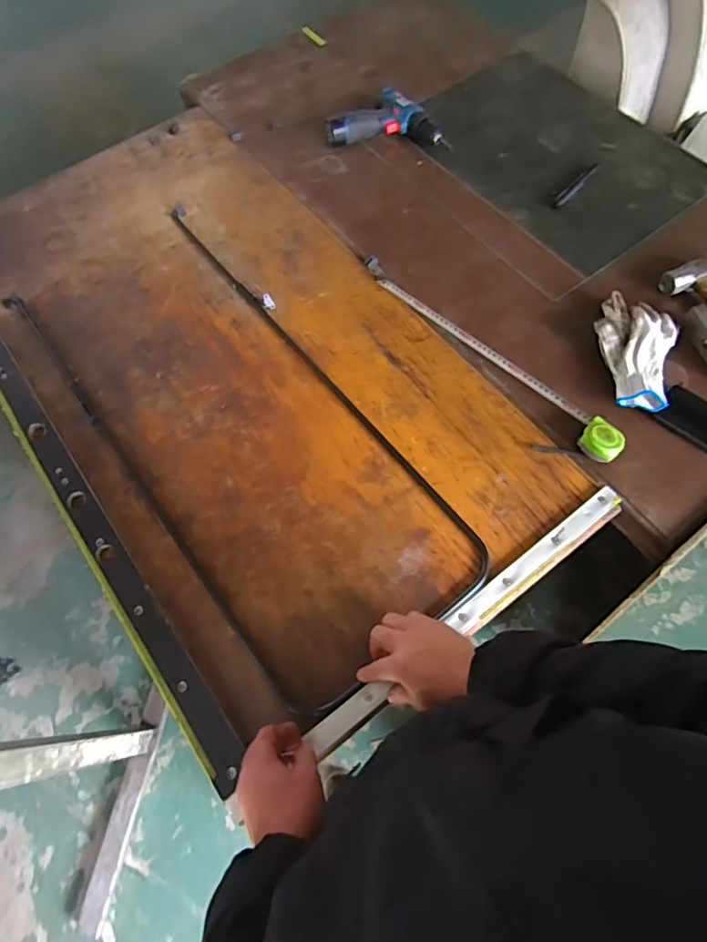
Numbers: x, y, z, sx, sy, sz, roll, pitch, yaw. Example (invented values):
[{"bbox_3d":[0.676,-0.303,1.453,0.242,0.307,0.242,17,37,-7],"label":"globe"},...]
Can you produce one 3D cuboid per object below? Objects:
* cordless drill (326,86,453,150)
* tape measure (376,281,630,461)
[{"bbox_3d":[0.073,-0.721,1.066,0.237,0.052,0.132,3,65,4],"label":"cordless drill"},{"bbox_3d":[0.215,-0.195,0.839,0.064,0.037,0.511,-38,69,-14],"label":"tape measure"}]

